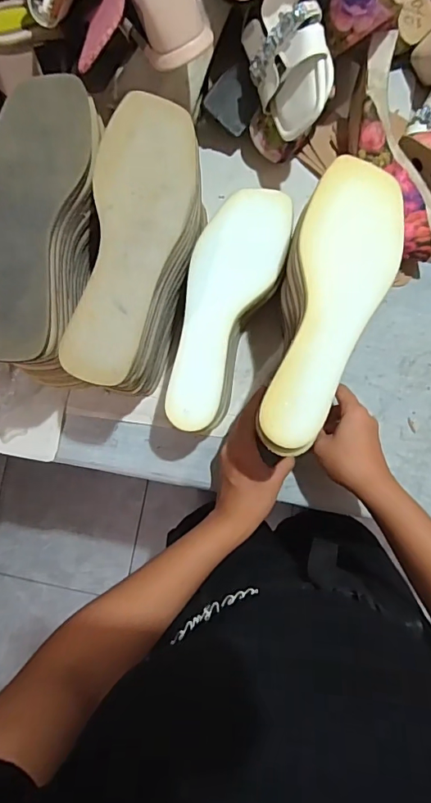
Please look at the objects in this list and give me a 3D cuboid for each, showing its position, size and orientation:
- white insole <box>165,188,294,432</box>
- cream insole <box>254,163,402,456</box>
[{"bbox_3d":[0.006,-0.092,0.434,0.077,0.010,0.234,20,87,4],"label":"white insole"},{"bbox_3d":[0.092,-0.077,0.375,0.082,0.009,0.240,17,86,4],"label":"cream insole"}]

